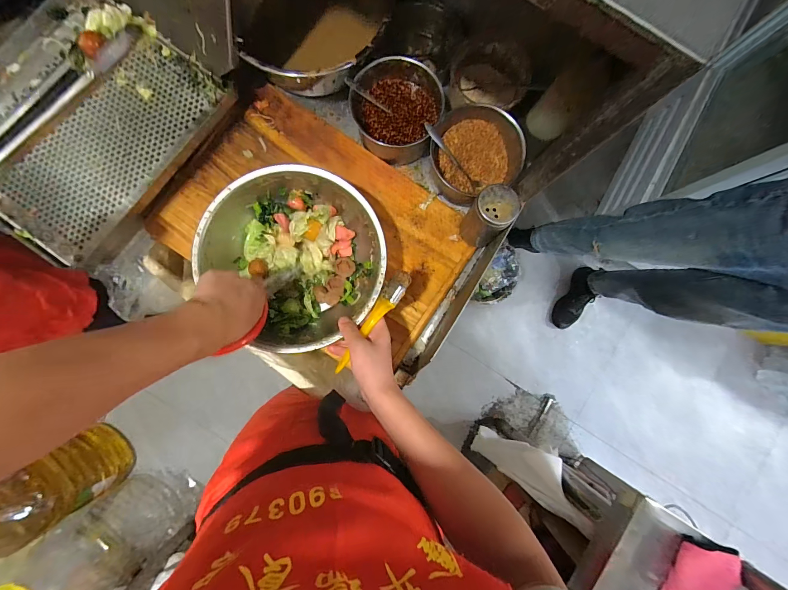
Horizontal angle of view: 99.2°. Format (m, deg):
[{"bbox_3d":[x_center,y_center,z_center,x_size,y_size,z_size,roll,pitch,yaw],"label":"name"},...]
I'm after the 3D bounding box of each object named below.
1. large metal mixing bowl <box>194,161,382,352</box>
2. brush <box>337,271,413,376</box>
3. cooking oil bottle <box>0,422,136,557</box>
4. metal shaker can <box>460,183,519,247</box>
[{"bbox_3d":[-0.147,-0.058,0.525,0.246,0.083,0.259,-40,89,-5],"label":"large metal mixing bowl"},{"bbox_3d":[-0.033,0.039,0.480,0.027,0.039,0.175,36,102,0],"label":"brush"},{"bbox_3d":[-1.047,0.612,1.028,0.254,0.490,0.180,-45,89,-5],"label":"cooking oil bottle"},{"bbox_3d":[0.149,-0.123,0.539,0.064,0.116,0.066,0,86,-3],"label":"metal shaker can"}]

